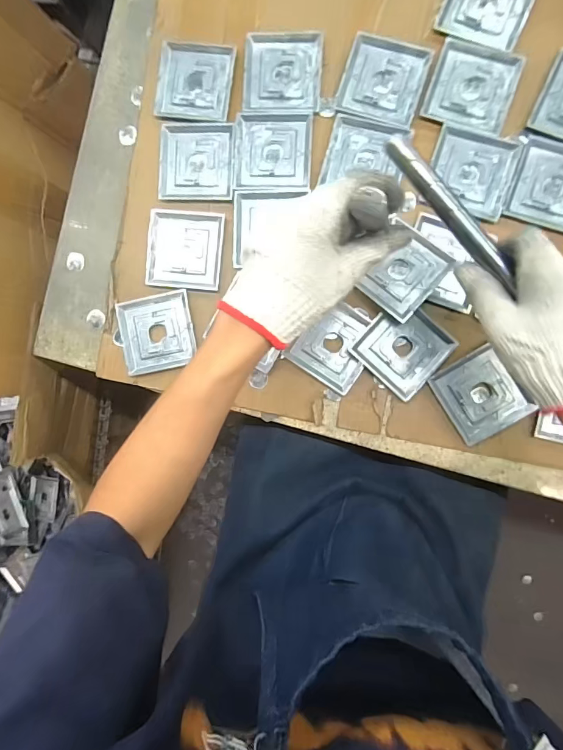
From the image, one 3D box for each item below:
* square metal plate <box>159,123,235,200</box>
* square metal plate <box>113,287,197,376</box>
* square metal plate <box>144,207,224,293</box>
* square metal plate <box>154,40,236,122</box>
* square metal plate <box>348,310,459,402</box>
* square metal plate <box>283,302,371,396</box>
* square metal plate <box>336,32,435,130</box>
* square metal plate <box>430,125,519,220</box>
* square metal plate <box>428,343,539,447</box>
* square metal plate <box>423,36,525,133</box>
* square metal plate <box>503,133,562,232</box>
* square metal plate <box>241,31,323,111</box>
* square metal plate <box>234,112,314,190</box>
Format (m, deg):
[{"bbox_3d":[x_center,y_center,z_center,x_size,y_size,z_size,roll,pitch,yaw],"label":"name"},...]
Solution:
[{"bbox_3d":[-0.102,-0.258,0.480,0.089,0.004,0.090,3,91,4],"label":"square metal plate"},{"bbox_3d":[-0.152,-0.052,0.489,0.090,0.006,0.090,-11,90,4],"label":"square metal plate"},{"bbox_3d":[-0.117,-0.152,0.483,0.090,0.004,0.092,6,91,4],"label":"square metal plate"},{"bbox_3d":[-0.104,-0.356,0.480,0.090,0.005,0.095,7,91,4],"label":"square metal plate"},{"bbox_3d":[0.139,-0.032,0.455,0.088,0.011,0.089,44,94,3],"label":"square metal plate"},{"bbox_3d":[0.063,-0.035,0.465,0.082,0.008,0.089,36,93,3],"label":"square metal plate"},{"bbox_3d":[0.118,-0.339,0.458,0.091,0.004,0.090,18,92,4],"label":"square metal plate"},{"bbox_3d":[0.215,-0.231,0.452,0.089,0.006,0.090,19,92,4],"label":"square metal plate"},{"bbox_3d":[0.222,0.022,0.447,0.081,0.011,0.088,-33,88,4],"label":"square metal plate"},{"bbox_3d":[0.217,-0.327,0.452,0.092,0.005,0.092,19,92,4],"label":"square metal plate"},{"bbox_3d":[0.304,-0.212,0.442,0.092,0.004,0.097,16,92,4],"label":"square metal plate"},{"bbox_3d":[0.002,-0.357,0.469,0.090,0.006,0.090,4,91,4],"label":"square metal plate"},{"bbox_3d":[-0.010,-0.265,0.473,0.091,0.004,0.091,2,91,4],"label":"square metal plate"}]

